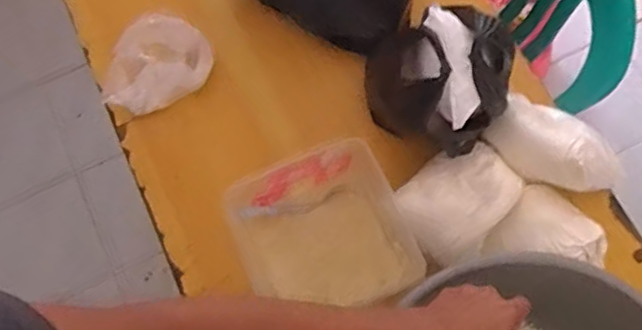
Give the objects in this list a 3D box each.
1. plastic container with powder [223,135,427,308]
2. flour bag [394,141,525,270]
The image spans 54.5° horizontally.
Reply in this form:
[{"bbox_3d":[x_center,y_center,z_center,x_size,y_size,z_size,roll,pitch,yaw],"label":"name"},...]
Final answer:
[{"bbox_3d":[0.003,0.095,0.817,0.210,0.085,0.203,-23,72,-5],"label":"plastic container with powder"},{"bbox_3d":[0.175,0.044,0.790,0.133,0.081,0.125,-34,74,-8],"label":"flour bag"}]

